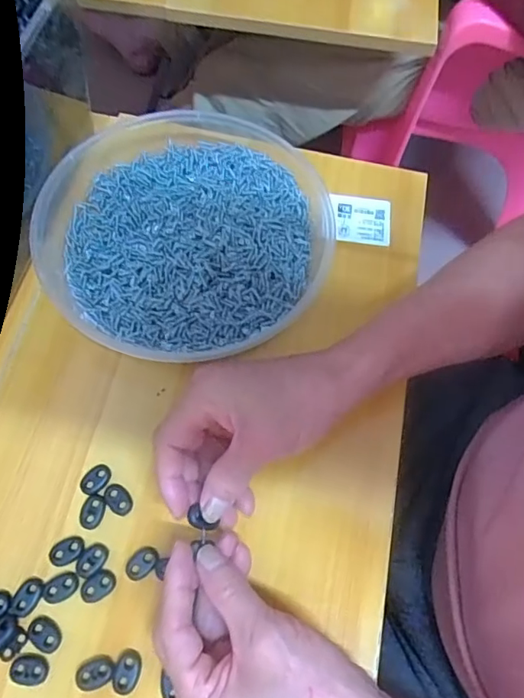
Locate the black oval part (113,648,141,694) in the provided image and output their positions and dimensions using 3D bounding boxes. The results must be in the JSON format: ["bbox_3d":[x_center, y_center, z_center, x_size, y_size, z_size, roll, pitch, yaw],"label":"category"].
[{"bbox_3d":[-0.081,0.193,0.306,0.014,0.004,0.022,13,67,3],"label":"black oval part"}]

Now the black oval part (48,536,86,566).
[{"bbox_3d":[-0.127,0.131,0.333,0.022,0.004,0.015,-22,70,-12],"label":"black oval part"}]

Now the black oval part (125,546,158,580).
[{"bbox_3d":[-0.078,0.138,0.331,0.022,0.004,0.015,-42,75,-18],"label":"black oval part"}]

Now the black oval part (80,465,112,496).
[{"bbox_3d":[-0.114,0.089,0.352,0.016,0.004,0.021,31,69,10],"label":"black oval part"}]

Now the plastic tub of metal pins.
[{"bbox_3d":[-0.059,-0.095,0.413,0.216,0.047,0.234,1,67,-2],"label":"plastic tub of metal pins"}]

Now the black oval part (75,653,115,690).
[{"bbox_3d":[-0.100,0.192,0.305,0.022,0.004,0.017,-18,69,-10],"label":"black oval part"}]

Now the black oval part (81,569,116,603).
[{"bbox_3d":[-0.104,0.150,0.324,0.022,0.004,0.015,-38,74,-17],"label":"black oval part"}]

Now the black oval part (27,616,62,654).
[{"bbox_3d":[-0.133,0.174,0.311,0.022,0.004,0.016,38,70,13],"label":"black oval part"}]

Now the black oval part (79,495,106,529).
[{"bbox_3d":[-0.113,0.109,0.342,0.015,0.004,0.021,15,67,3],"label":"black oval part"}]

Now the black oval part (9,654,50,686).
[{"bbox_3d":[-0.138,0.190,0.304,0.022,0.004,0.015,4,67,-1],"label":"black oval part"}]

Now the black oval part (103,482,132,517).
[{"bbox_3d":[-0.098,0.101,0.347,0.014,0.004,0.023,-41,74,-18],"label":"black oval part"}]

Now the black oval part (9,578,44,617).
[{"bbox_3d":[-0.147,0.155,0.320,0.015,0.004,0.022,25,68,8],"label":"black oval part"}]

